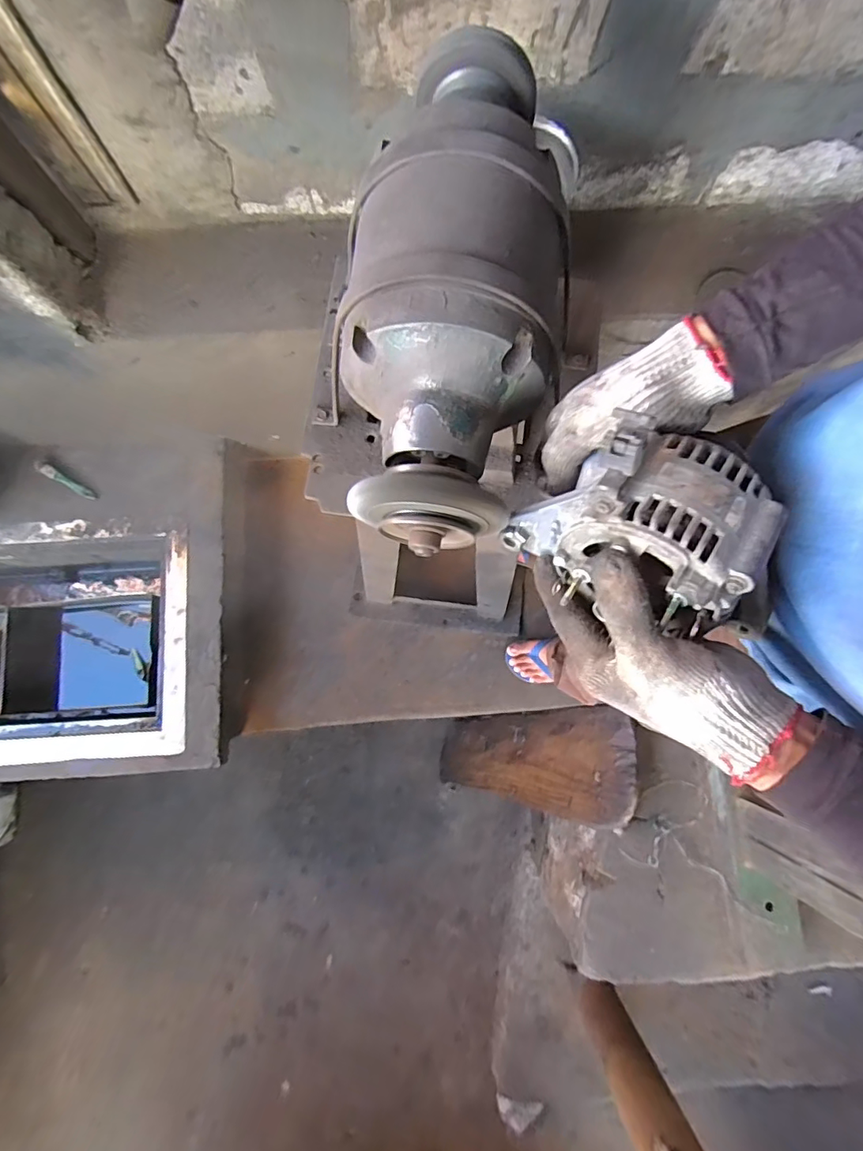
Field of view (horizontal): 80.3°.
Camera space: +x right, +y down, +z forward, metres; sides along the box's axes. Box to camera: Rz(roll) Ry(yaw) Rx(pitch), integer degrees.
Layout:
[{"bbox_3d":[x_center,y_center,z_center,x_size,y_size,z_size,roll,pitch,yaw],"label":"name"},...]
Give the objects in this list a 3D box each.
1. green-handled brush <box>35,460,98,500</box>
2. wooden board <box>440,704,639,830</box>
[{"bbox_3d":[-0.849,-0.219,1.184,0.158,0.014,0.026,30,81,5],"label":"green-handled brush"},{"bbox_3d":[0.262,0.541,1.540,0.036,0.884,0.261,29,66,-22],"label":"wooden board"}]

